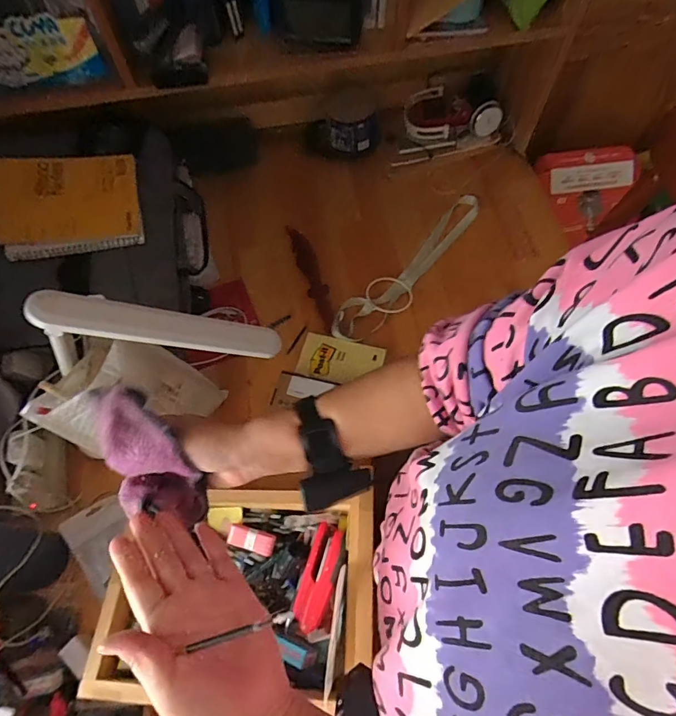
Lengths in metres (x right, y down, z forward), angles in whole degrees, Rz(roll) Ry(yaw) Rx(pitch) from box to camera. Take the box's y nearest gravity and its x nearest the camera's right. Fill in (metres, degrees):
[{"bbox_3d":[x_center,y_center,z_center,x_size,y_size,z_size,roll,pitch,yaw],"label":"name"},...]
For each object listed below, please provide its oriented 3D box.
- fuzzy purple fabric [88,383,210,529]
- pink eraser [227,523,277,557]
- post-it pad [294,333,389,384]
[{"bbox_3d":[-0.187,0.099,0.414,0.070,0.049,0.155,-33,98,-14],"label":"fuzzy purple fabric"},{"bbox_3d":[-0.120,0.252,0.595,0.064,0.014,0.030,13,65,6],"label":"pink eraser"},{"bbox_3d":[0.005,0.006,0.815,0.155,0.016,0.098,13,65,6],"label":"post-it pad"}]

